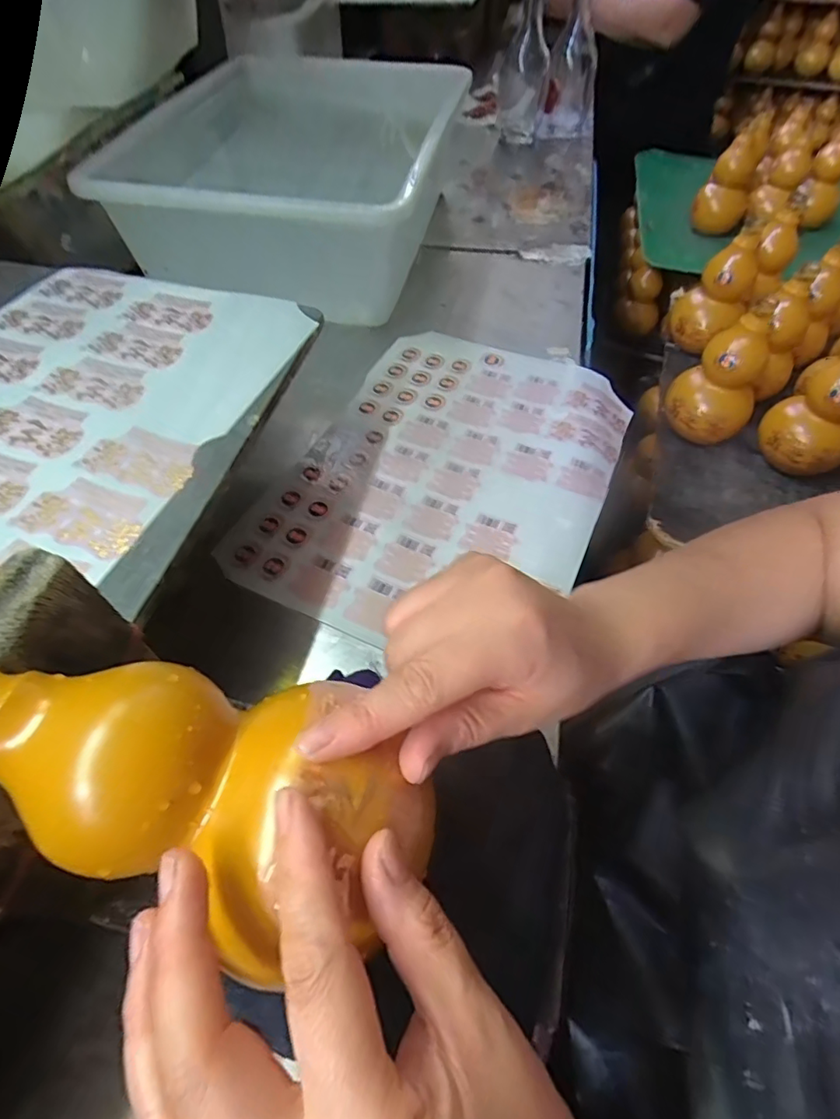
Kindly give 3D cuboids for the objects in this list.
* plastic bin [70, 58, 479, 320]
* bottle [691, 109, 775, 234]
[{"bbox_3d":[-0.186,-0.526,0.735,0.424,0.146,0.531,8,54,2],"label":"plastic bin"},{"bbox_3d":[0.576,-0.695,1.000,0.090,0.189,0.111,29,57,16],"label":"bottle"}]

